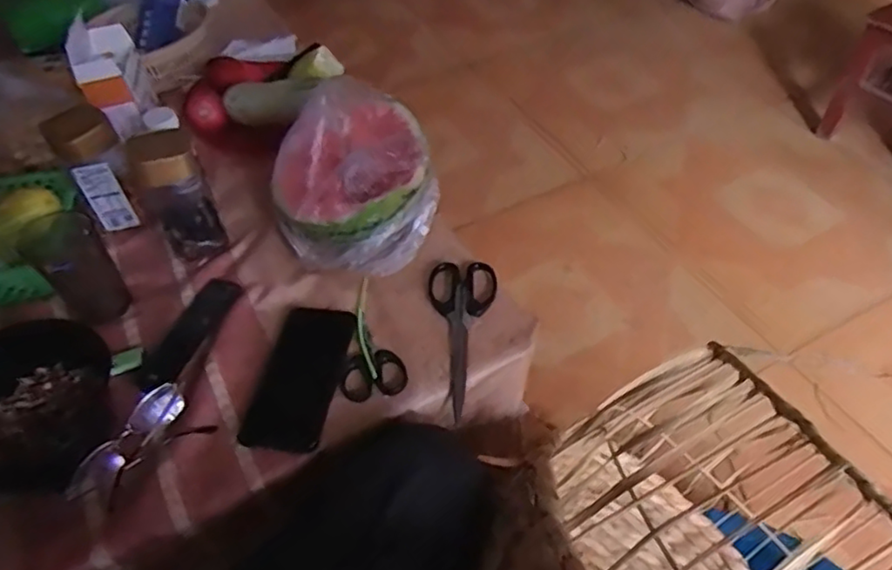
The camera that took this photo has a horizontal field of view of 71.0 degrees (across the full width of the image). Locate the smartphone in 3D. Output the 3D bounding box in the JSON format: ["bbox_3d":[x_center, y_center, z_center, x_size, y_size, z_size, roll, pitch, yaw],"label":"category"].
[{"bbox_3d":[-0.144,0.088,0.630,0.077,0.004,0.161,5,49,8],"label":"smartphone"}]

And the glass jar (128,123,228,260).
[{"bbox_3d":[-0.306,-0.104,0.715,0.067,0.140,0.067,-25,52,-18],"label":"glass jar"}]

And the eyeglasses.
[{"bbox_3d":[-0.283,0.147,0.567,0.062,0.030,0.119,32,58,27],"label":"eyeglasses"}]

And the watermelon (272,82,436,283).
[{"bbox_3d":[-0.104,-0.116,0.683,0.169,0.131,0.174,-13,49,-8],"label":"watermelon"}]

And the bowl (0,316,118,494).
[{"bbox_3d":[-0.392,0.115,0.569,0.176,0.069,0.155,-19,50,-13],"label":"bowl"}]

